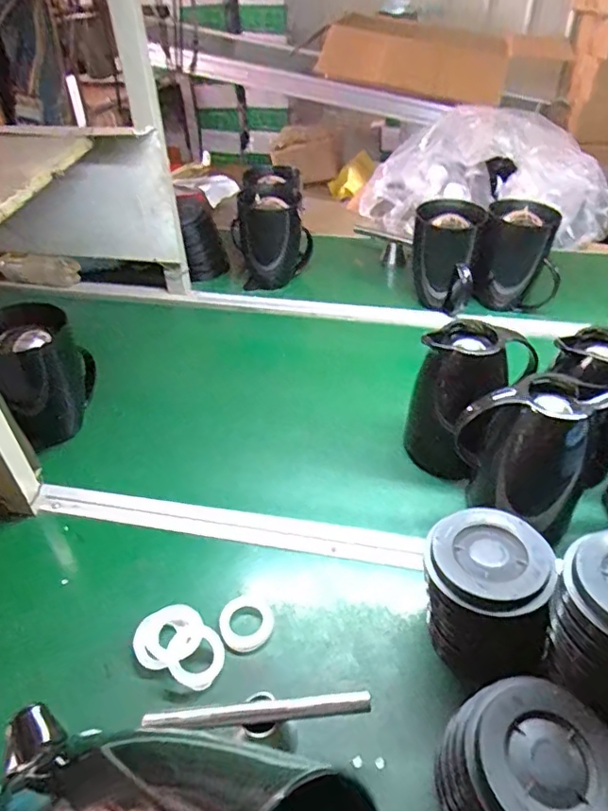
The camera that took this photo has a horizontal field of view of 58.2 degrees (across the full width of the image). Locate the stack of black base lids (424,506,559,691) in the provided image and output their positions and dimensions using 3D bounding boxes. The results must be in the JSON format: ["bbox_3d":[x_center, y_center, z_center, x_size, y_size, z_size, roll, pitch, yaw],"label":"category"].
[{"bbox_3d":[0.182,0.191,0.564,0.118,0.126,0.119,2,41,4],"label":"stack of black base lids"}]

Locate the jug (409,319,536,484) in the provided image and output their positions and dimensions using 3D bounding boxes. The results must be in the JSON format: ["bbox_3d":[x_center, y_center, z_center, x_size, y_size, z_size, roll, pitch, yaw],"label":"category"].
[{"bbox_3d":[0.214,0.008,0.725,0.104,0.203,0.133,-23,45,-23],"label":"jug"}]

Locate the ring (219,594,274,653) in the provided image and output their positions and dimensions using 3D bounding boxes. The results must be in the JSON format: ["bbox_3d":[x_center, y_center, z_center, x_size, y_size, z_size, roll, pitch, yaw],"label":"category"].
[{"bbox_3d":[-0.065,0.239,0.606,0.058,0.008,0.059,-1,41,1],"label":"ring"}]

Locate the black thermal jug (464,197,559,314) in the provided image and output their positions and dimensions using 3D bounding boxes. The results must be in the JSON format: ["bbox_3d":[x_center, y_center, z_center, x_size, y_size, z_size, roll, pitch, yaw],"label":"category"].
[{"bbox_3d":[0.412,-0.269,1.053,0.158,0.201,0.129,16,44,19],"label":"black thermal jug"}]

